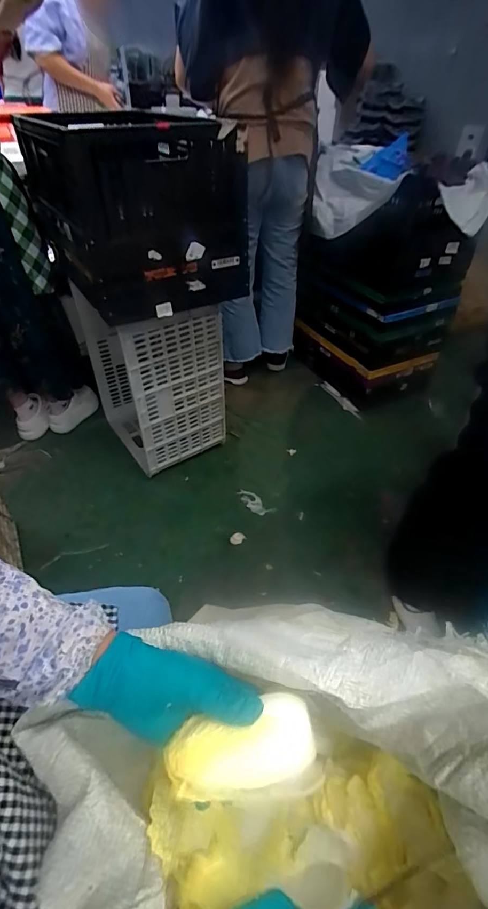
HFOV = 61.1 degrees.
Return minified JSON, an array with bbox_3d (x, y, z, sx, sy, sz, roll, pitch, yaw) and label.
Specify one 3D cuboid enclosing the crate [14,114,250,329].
[{"bbox_3d":[-0.304,-0.703,1.167,0.452,0.363,0.626,-22,48,-22],"label":"crate"}]

